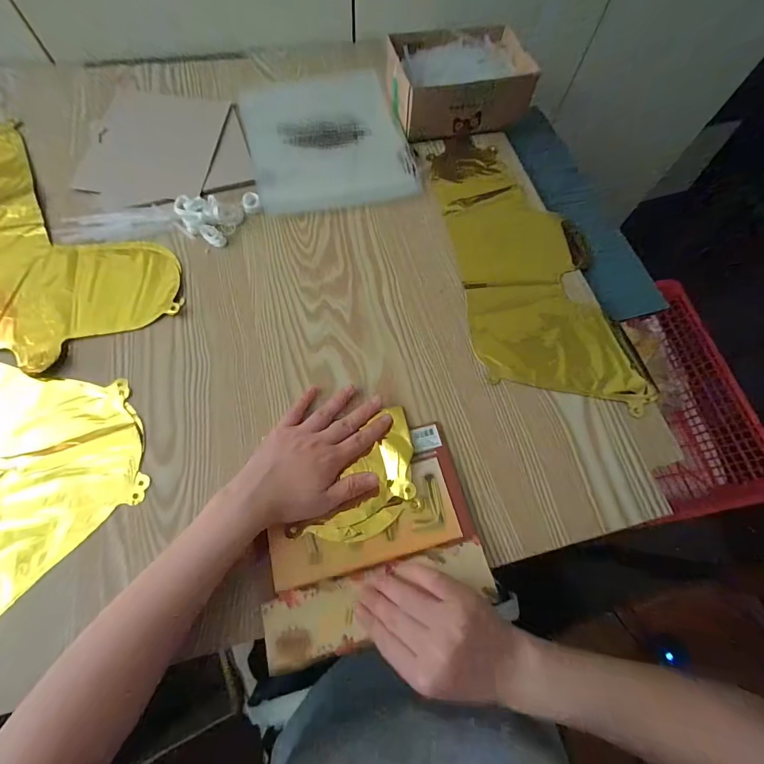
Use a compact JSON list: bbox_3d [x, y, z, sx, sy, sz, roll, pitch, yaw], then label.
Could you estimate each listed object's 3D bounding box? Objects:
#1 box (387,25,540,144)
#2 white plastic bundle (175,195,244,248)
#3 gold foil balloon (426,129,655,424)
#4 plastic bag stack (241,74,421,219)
[{"bbox_3d":[0.110,-0.425,0.527,0.191,0.065,0.129,-11,69,-7],"label":"box"},{"bbox_3d":[-0.217,-0.206,0.449,0.079,0.017,0.058,28,70,8],"label":"white plastic bundle"},{"bbox_3d":[0.184,-0.156,0.462,0.187,0.016,0.391,-5,69,-5],"label":"gold foil balloon"},{"bbox_3d":[-0.078,-0.340,0.510,0.209,0.020,0.234,-14,70,-8],"label":"plastic bag stack"}]

